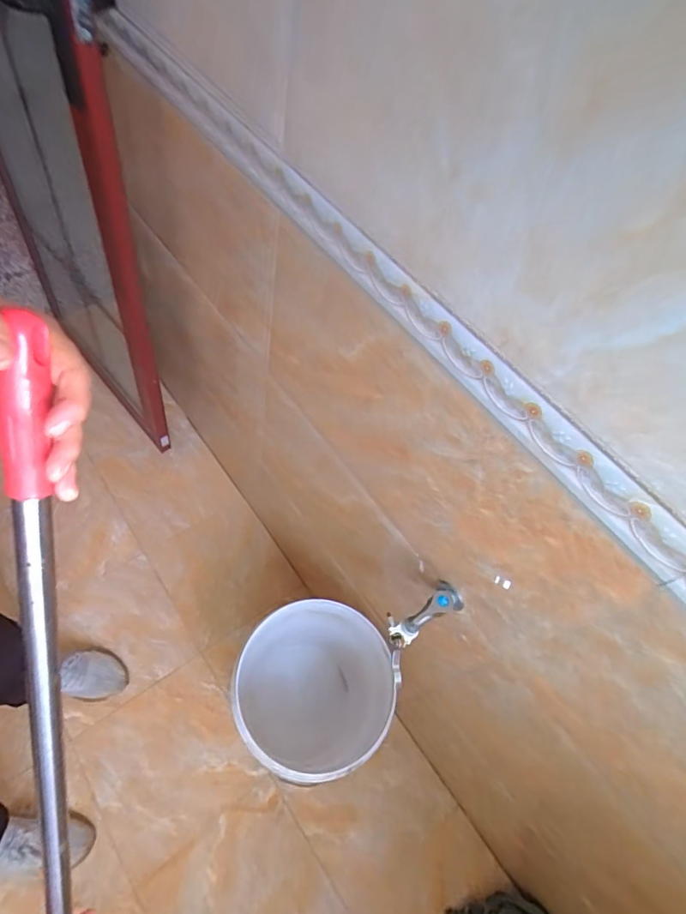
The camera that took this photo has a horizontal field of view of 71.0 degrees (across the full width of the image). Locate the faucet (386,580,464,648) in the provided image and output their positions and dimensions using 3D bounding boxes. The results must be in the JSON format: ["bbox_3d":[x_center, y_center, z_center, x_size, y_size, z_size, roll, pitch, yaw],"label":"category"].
[{"bbox_3d":[0.115,0.215,0.679,0.106,0.088,0.049,-20,53,-15],"label":"faucet"}]

